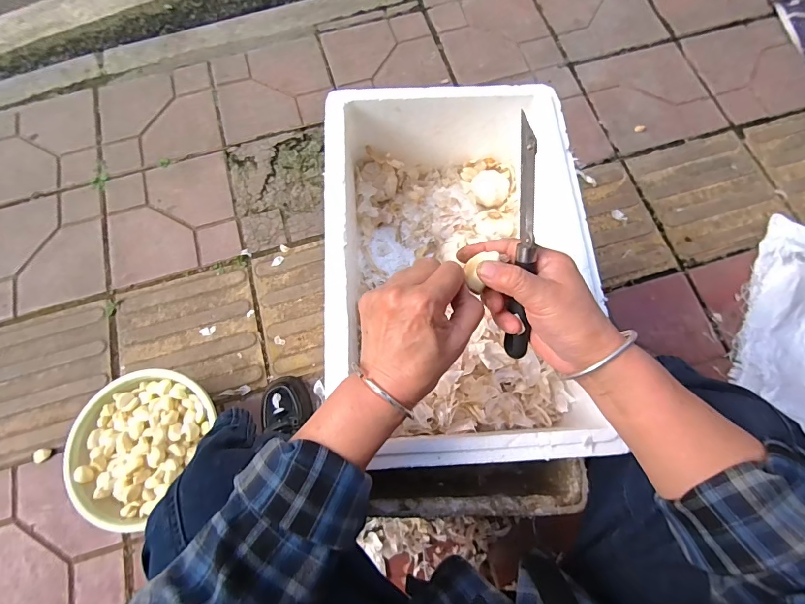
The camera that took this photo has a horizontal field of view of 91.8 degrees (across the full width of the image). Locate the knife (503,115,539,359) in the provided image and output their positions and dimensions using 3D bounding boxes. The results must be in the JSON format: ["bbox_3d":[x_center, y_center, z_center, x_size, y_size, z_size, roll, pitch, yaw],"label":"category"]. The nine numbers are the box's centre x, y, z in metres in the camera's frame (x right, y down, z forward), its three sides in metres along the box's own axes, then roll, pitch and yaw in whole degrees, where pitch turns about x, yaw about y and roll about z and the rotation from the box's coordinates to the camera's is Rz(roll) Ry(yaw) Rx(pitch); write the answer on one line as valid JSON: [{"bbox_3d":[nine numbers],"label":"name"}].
[{"bbox_3d":[0.091,-0.039,0.294,0.016,0.014,0.182,-3,112,1],"label":"knife"}]

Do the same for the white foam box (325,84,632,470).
[{"bbox_3d":[0.064,-0.037,0.477,0.282,0.155,0.427,-3,75,-1],"label":"white foam box"}]

